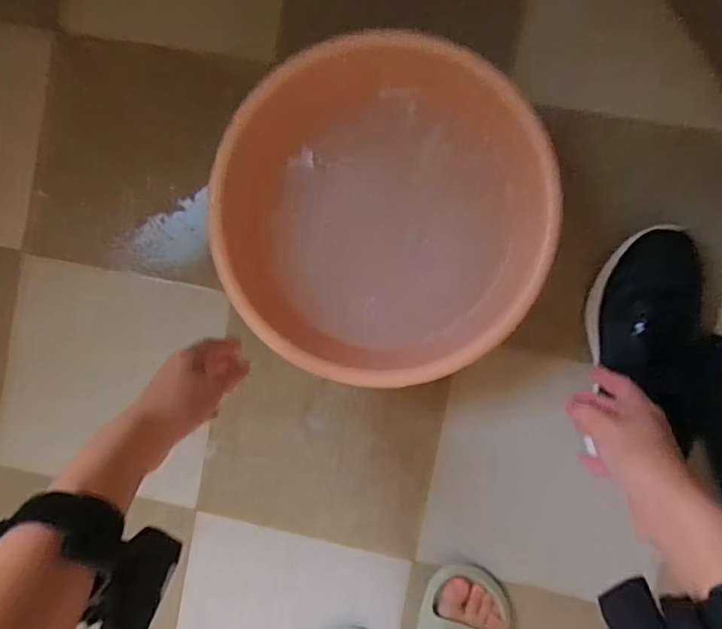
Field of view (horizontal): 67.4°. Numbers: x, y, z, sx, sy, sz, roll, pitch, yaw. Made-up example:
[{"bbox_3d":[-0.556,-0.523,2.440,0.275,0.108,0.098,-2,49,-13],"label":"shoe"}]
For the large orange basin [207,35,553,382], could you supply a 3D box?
[{"bbox_3d":[0.038,-0.108,0.629,0.380,0.166,0.370,0,93,6],"label":"large orange basin"}]

